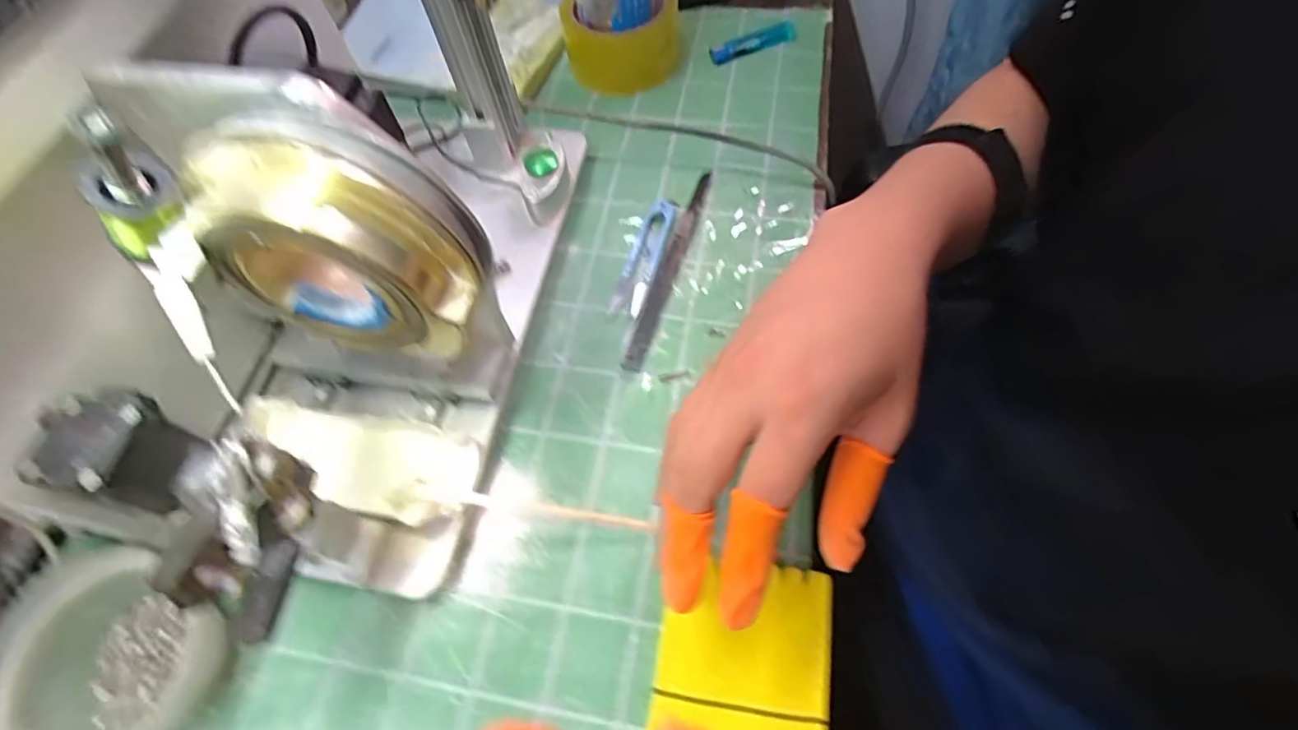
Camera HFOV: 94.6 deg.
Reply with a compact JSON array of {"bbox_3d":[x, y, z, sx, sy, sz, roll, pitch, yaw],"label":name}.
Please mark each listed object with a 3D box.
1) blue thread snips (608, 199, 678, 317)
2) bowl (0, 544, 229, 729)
[{"bbox_3d":[-0.002,-0.080,0.427,0.024,0.011,0.098,16,64,13],"label":"blue thread snips"},{"bbox_3d":[-0.268,0.147,0.301,0.090,0.051,0.101,-7,61,0],"label":"bowl"}]

